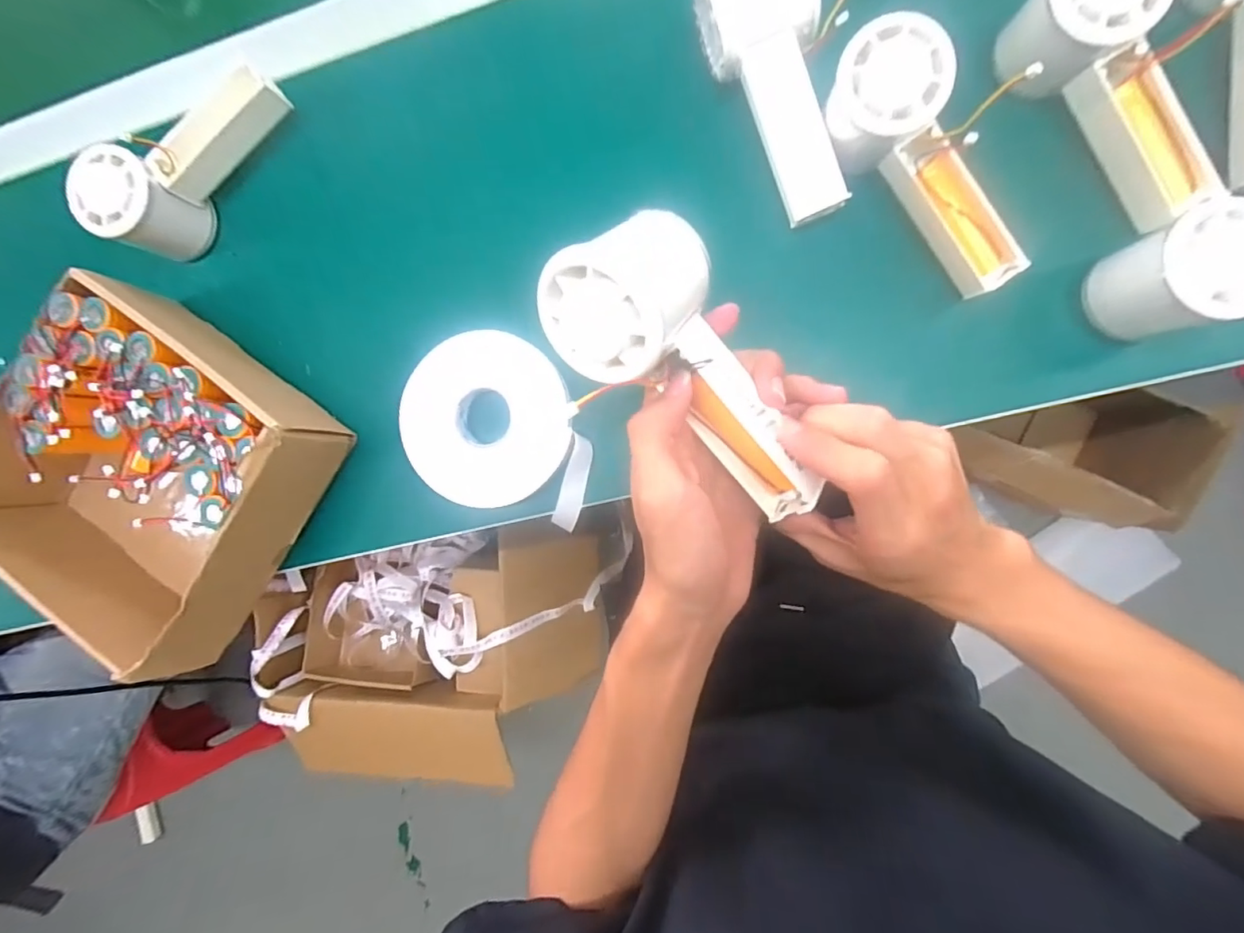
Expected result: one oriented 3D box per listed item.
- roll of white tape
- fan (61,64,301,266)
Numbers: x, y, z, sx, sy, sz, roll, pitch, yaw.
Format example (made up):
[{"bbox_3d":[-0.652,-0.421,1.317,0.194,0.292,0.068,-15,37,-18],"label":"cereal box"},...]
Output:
[{"bbox_3d":[-0.082,-0.028,0.362,0.131,0.023,0.110,18,93,7],"label":"roll of white tape"},{"bbox_3d":[-0.296,-0.212,0.366,0.150,0.060,0.054,-45,85,6],"label":"fan"}]

